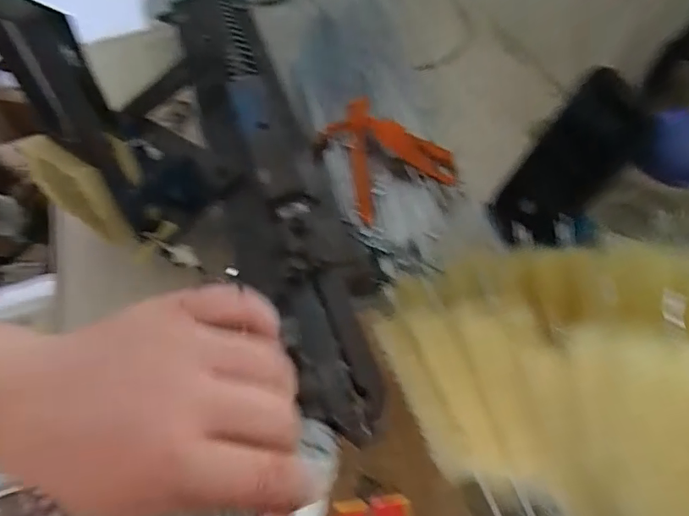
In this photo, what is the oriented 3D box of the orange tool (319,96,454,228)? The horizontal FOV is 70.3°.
[{"bbox_3d":[0.030,-0.112,0.510,0.131,0.033,0.153,-32,61,-16],"label":"orange tool"}]

